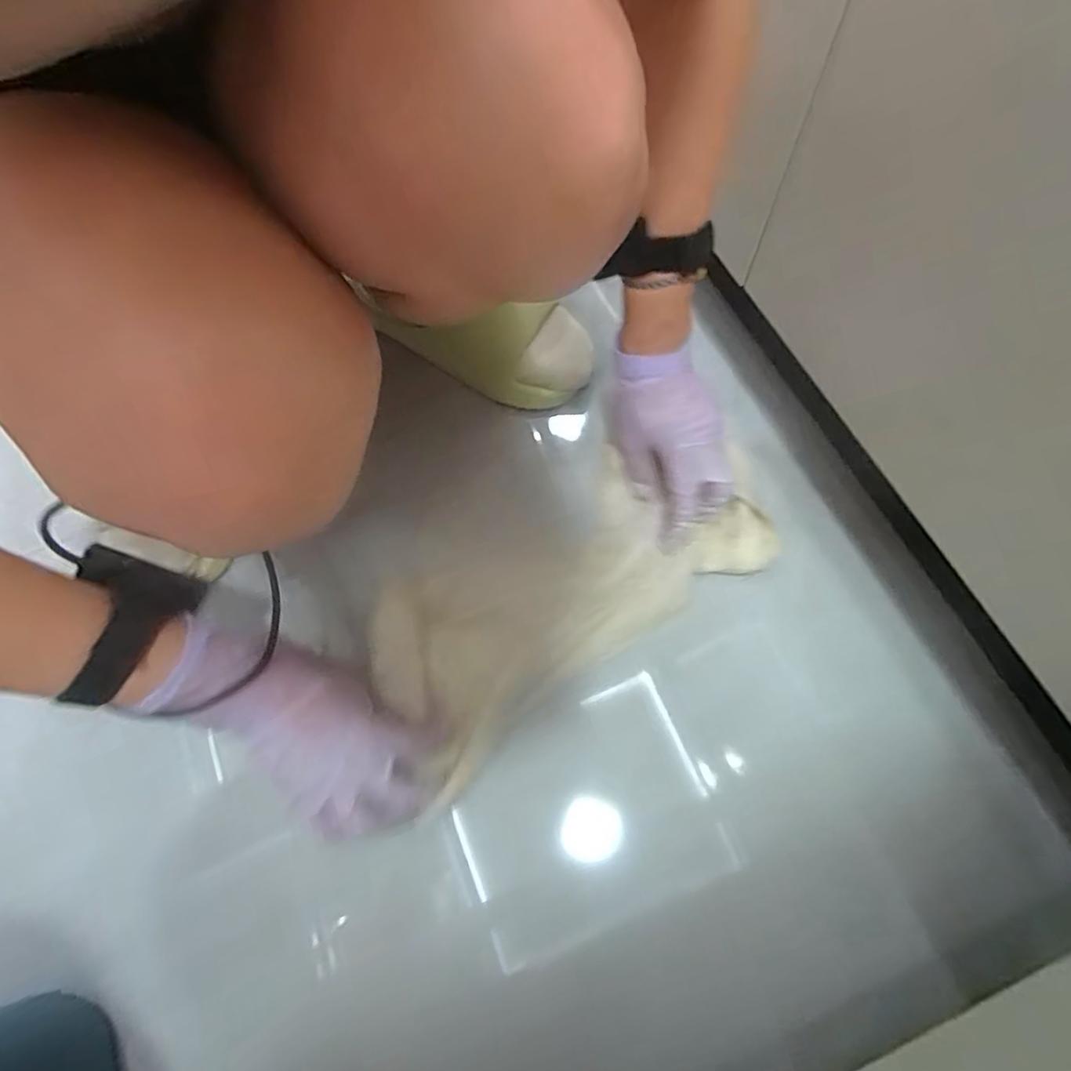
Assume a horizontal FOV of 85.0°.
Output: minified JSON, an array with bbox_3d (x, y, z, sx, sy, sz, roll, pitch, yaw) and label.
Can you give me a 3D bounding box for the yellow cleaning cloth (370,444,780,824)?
[{"bbox_3d":[0.035,0.047,0.465,0.324,0.042,0.157,-25,69,-10],"label":"yellow cleaning cloth"}]

